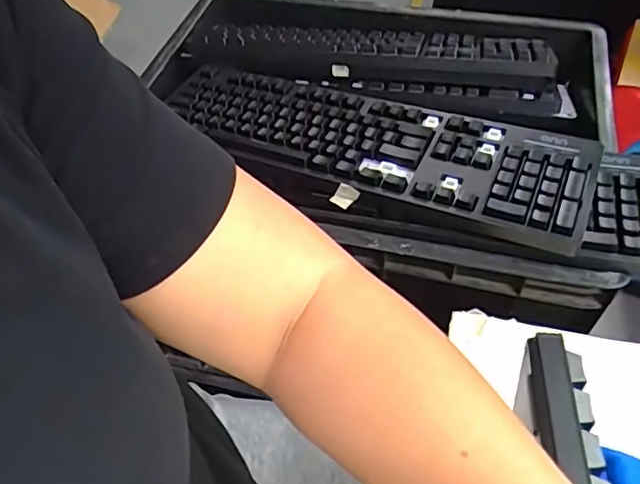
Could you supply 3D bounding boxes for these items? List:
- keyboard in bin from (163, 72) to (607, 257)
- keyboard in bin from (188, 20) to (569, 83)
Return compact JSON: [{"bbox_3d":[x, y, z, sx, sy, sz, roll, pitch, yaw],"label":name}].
[{"bbox_3d":[0.041,-0.107,0.579,0.436,0.024,0.133,20,52,19],"label":"keyboard in bin"},{"bbox_3d":[0.052,-0.251,0.732,0.448,0.045,0.148,9,49,10],"label":"keyboard in bin"}]

